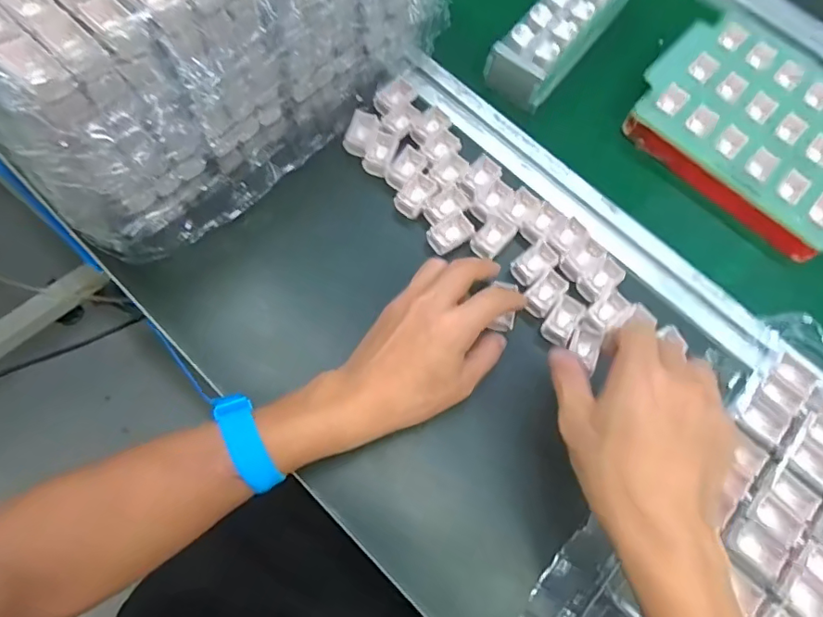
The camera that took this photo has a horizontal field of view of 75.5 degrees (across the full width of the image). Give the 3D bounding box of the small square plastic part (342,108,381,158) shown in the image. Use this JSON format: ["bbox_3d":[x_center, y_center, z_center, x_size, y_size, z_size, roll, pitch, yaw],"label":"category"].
[{"bbox_3d":[-0.043,-0.149,0.452,0.023,0.008,0.040,19,69,3],"label":"small square plastic part"}]

